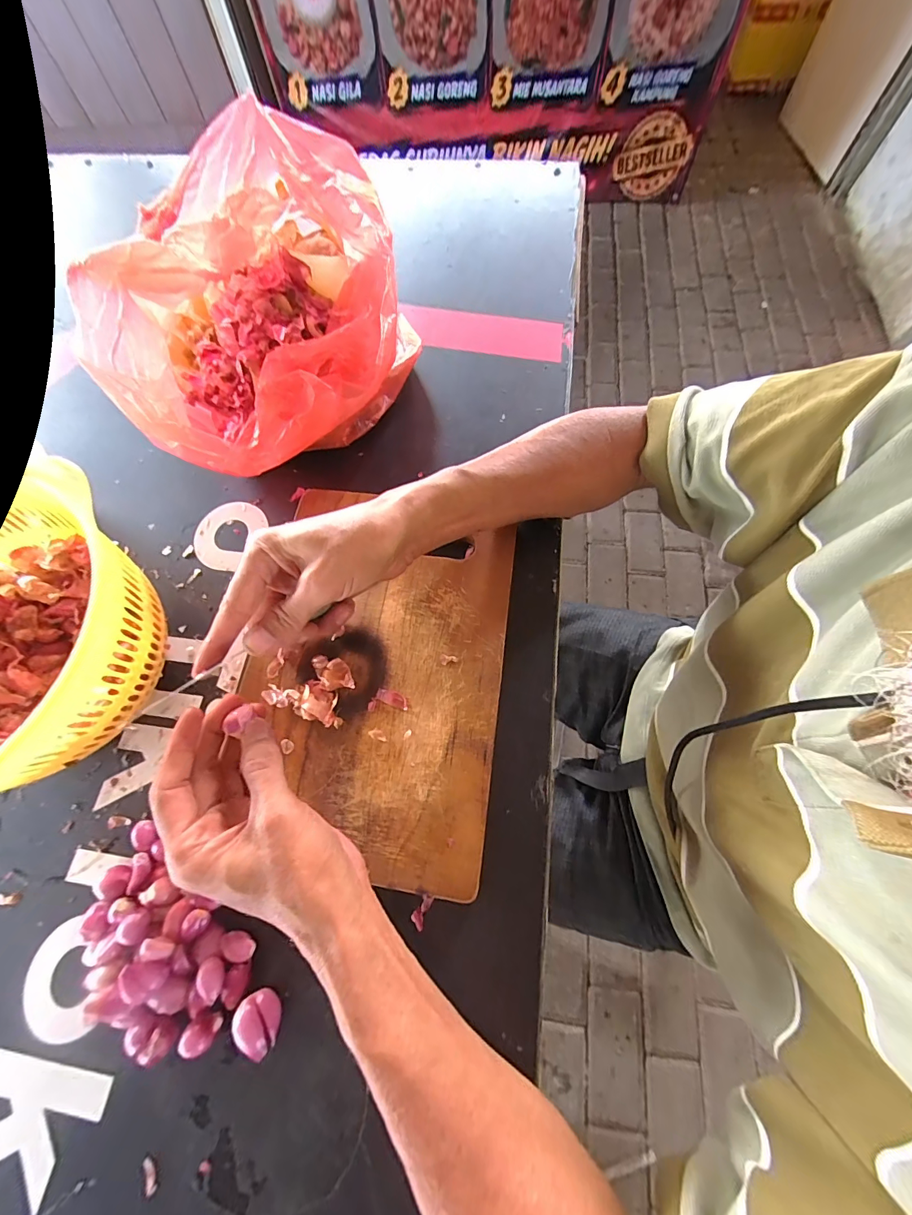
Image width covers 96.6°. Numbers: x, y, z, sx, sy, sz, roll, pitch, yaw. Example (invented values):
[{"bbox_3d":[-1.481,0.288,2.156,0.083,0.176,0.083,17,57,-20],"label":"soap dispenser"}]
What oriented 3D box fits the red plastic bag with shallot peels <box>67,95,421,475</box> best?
[{"bbox_3d":[-0.163,-0.254,0.364,0.234,0.160,0.249,-21,69,-6],"label":"red plastic bag with shallot peels"}]

